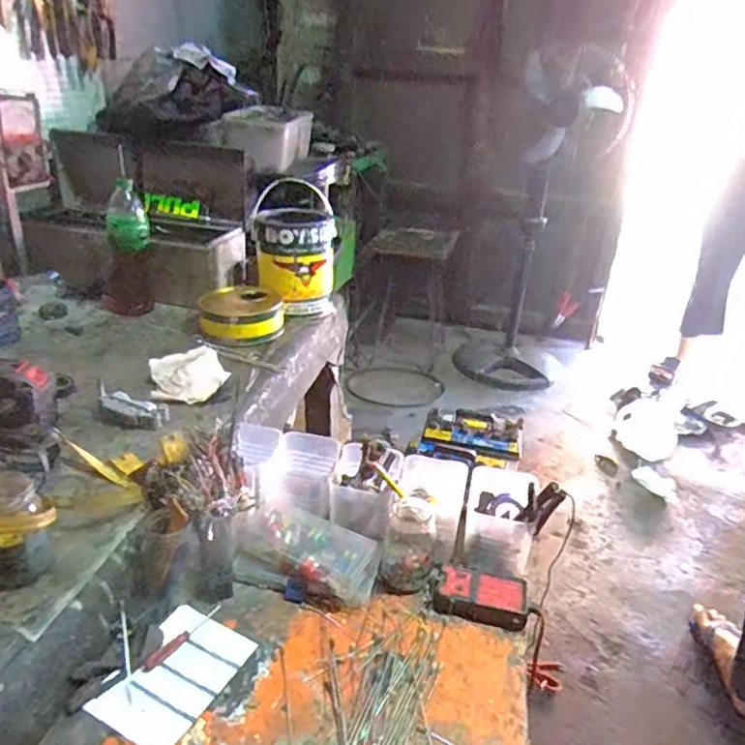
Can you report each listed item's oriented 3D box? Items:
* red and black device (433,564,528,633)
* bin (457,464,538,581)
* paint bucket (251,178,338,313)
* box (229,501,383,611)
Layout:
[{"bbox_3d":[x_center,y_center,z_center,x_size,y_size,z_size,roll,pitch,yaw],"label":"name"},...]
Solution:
[{"bbox_3d":[0.130,0.269,0.711,0.104,0.030,0.063,11,28,10],"label":"red and black device"},{"bbox_3d":[0.166,0.193,0.786,0.086,0.069,0.126,10,28,9],"label":"bin"},{"bbox_3d":[-0.169,-0.260,1.284,0.172,0.224,0.176,0,28,-9],"label":"paint bucket"},{"bbox_3d":[-0.081,0.226,0.733,0.174,0.046,0.096,16,29,19],"label":"box"}]

